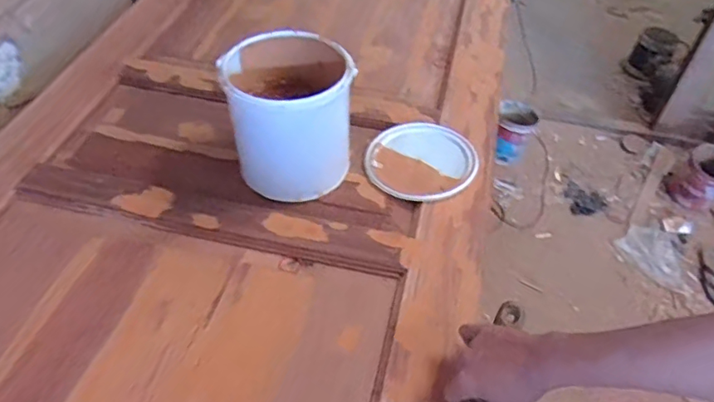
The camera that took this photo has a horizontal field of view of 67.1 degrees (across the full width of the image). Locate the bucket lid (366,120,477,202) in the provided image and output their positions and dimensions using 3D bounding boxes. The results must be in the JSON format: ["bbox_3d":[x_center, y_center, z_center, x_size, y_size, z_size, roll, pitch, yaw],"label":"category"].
[{"bbox_3d":[0.105,-0.069,0.878,0.178,0.015,0.164,0,48,0],"label":"bucket lid"}]

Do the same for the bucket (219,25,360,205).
[{"bbox_3d":[-0.099,-0.124,0.809,0.184,0.186,0.167,3,48,2],"label":"bucket"}]

